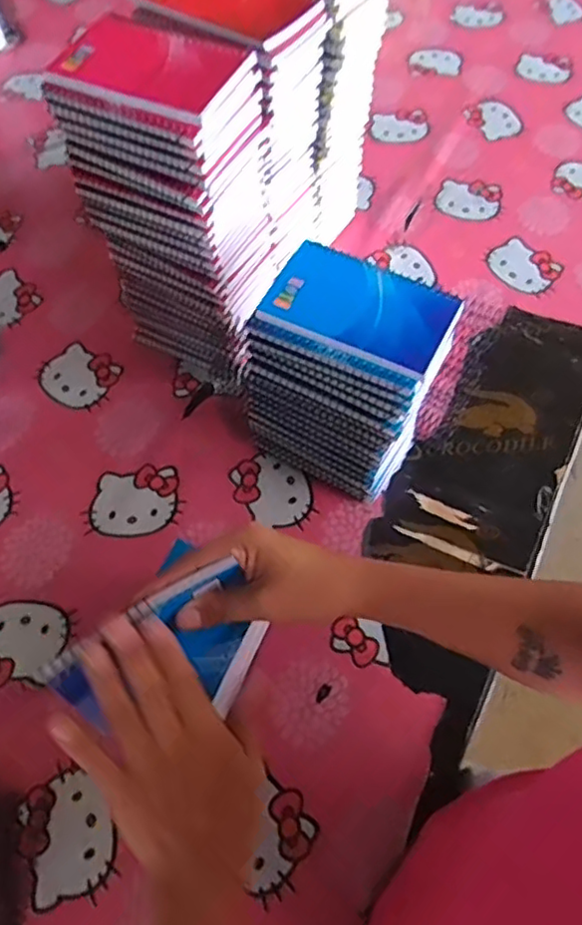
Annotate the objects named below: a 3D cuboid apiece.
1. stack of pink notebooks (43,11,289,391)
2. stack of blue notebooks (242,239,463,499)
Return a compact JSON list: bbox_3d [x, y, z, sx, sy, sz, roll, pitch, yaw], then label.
[{"bbox_3d":[-0.092,-0.215,0.573,0.133,0.285,0.111,28,66,17],"label":"stack of pink notebooks"},{"bbox_3d":[0.049,-0.061,0.544,0.129,0.204,0.094,27,65,15],"label":"stack of blue notebooks"}]

